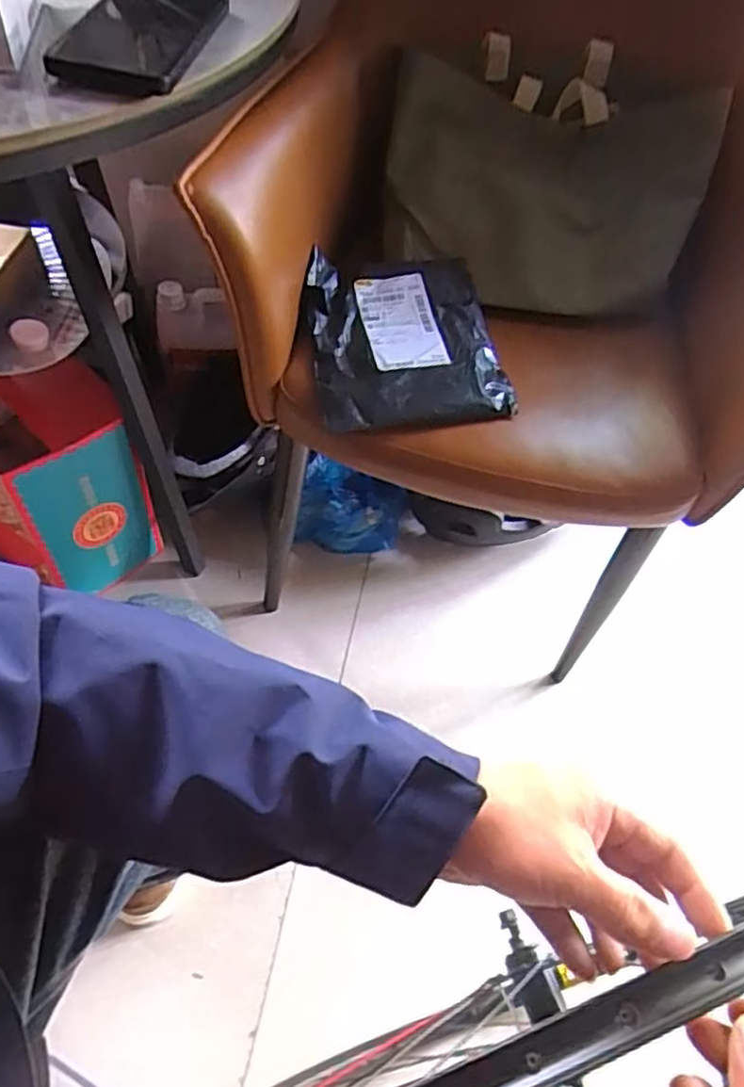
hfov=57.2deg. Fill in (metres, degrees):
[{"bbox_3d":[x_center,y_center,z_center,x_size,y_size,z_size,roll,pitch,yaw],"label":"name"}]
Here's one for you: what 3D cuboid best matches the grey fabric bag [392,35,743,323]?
[{"bbox_3d":[0.188,-0.399,0.749,0.345,0.270,0.065,7,10,-4],"label":"grey fabric bag"}]

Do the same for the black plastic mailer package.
[{"bbox_3d":[0.032,-0.201,0.679,0.184,0.018,0.197,-6,67,-7],"label":"black plastic mailer package"}]

